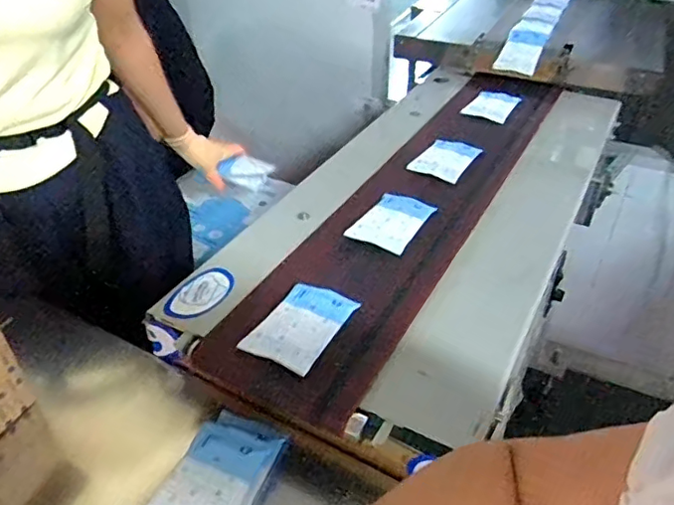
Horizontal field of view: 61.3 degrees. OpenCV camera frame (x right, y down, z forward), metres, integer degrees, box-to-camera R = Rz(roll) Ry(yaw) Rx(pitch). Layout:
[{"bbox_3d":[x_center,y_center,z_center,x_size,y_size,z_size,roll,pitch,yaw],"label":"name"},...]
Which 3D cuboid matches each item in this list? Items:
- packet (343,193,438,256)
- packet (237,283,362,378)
[{"bbox_3d":[0.082,-0.049,0.843,0.086,0.016,0.135,20,43,22],"label":"packet"},{"bbox_3d":[-0.040,0.082,0.661,0.082,0.009,0.134,23,41,21],"label":"packet"}]

